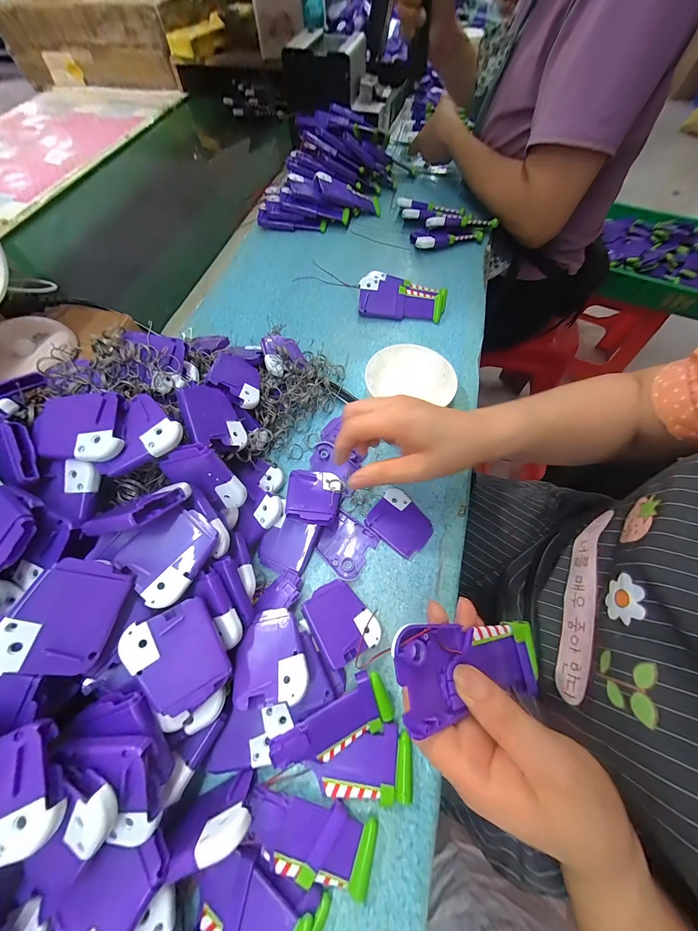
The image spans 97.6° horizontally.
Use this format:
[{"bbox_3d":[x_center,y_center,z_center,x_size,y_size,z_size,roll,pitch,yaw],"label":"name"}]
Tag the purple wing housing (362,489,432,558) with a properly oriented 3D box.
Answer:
[{"bbox_3d":[0.053,0.057,0.309,0.060,0.008,0.051,38,70,16],"label":"purple wing housing"}]

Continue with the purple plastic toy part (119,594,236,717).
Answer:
[{"bbox_3d":[-0.112,0.125,0.200,0.051,0.004,0.062,-23,79,-27],"label":"purple plastic toy part"}]

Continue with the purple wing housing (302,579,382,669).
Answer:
[{"bbox_3d":[-0.007,0.133,0.262,0.051,0.012,0.060,-22,60,-32],"label":"purple wing housing"}]

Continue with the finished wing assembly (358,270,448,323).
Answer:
[{"bbox_3d":[0.077,-0.248,0.446,0.122,0.031,0.070,4,64,2],"label":"finished wing assembly"}]

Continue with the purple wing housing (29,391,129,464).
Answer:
[{"bbox_3d":[-0.197,-0.028,0.222,0.061,0.014,0.049,-4,64,-2],"label":"purple wing housing"}]

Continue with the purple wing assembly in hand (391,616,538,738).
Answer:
[{"bbox_3d":[0.077,0.127,0.192,0.116,0.009,0.049,10,61,-25],"label":"purple wing assembly in hand"}]

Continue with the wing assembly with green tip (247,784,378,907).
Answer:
[{"bbox_3d":[-0.026,0.252,0.206,0.086,0.016,0.038,11,65,5],"label":"wing assembly with green tip"}]

